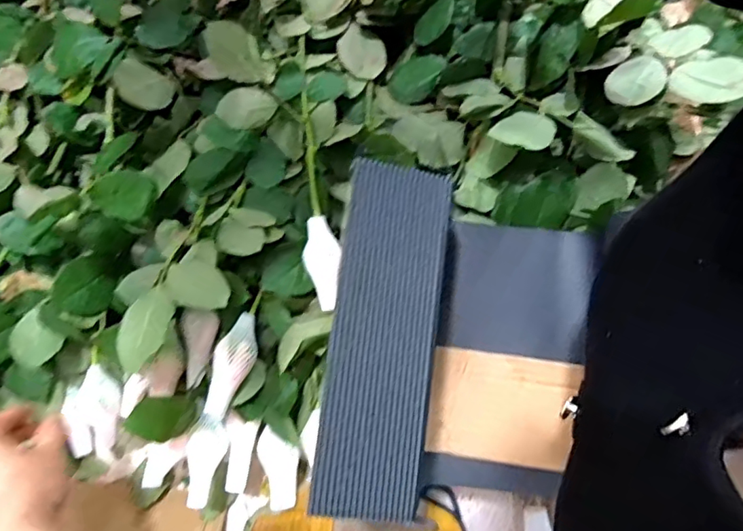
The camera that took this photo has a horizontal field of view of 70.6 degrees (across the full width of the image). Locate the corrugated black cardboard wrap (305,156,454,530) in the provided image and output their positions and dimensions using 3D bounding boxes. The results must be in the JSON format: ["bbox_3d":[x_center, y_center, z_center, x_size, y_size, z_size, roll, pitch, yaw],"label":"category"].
[{"bbox_3d":[0.011,0.040,0.321,0.067,0.011,0.207,11,77,-15],"label":"corrugated black cardboard wrap"}]

